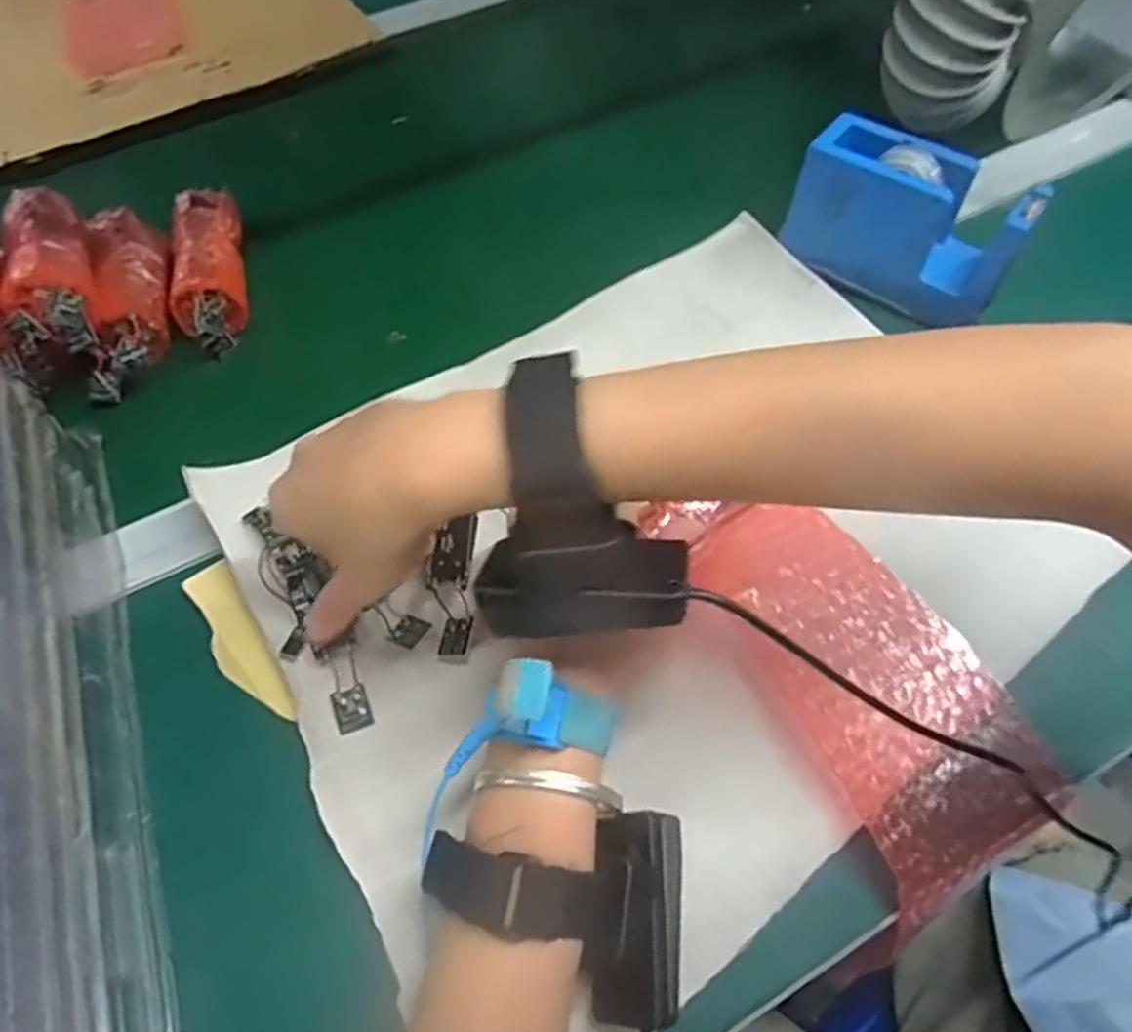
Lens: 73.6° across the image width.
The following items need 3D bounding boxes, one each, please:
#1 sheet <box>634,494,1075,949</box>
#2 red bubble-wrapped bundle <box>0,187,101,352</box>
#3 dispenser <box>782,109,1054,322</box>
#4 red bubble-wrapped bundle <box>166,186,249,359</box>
[{"bbox_3d":[0.124,0.061,0.340,0.100,0.021,0.196,-23,64,-24],"label":"sheet"},{"bbox_3d":[-0.304,-0.147,0.446,0.041,0.035,0.112,-22,61,-11],"label":"red bubble-wrapped bundle"},{"bbox_3d":[0.201,-0.172,0.456,0.128,0.083,0.050,34,66,20],"label":"dispenser"},{"bbox_3d":[-0.232,-0.163,0.488,0.043,0.034,0.118,-11,73,-5],"label":"red bubble-wrapped bundle"}]

